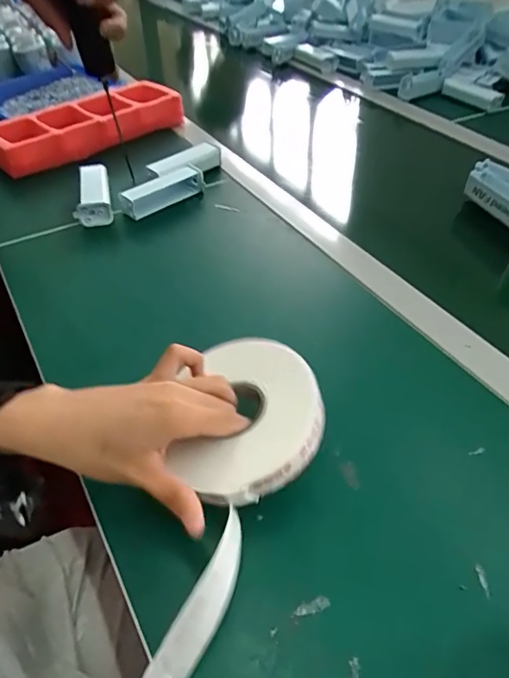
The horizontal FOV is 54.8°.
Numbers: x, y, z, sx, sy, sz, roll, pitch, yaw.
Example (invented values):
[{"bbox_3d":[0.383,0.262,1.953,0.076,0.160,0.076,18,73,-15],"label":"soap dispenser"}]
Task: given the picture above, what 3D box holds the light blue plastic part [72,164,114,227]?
[{"bbox_3d":[-0.192,-0.178,0.593,0.042,0.025,0.094,-6,57,-4],"label":"light blue plastic part"}]

